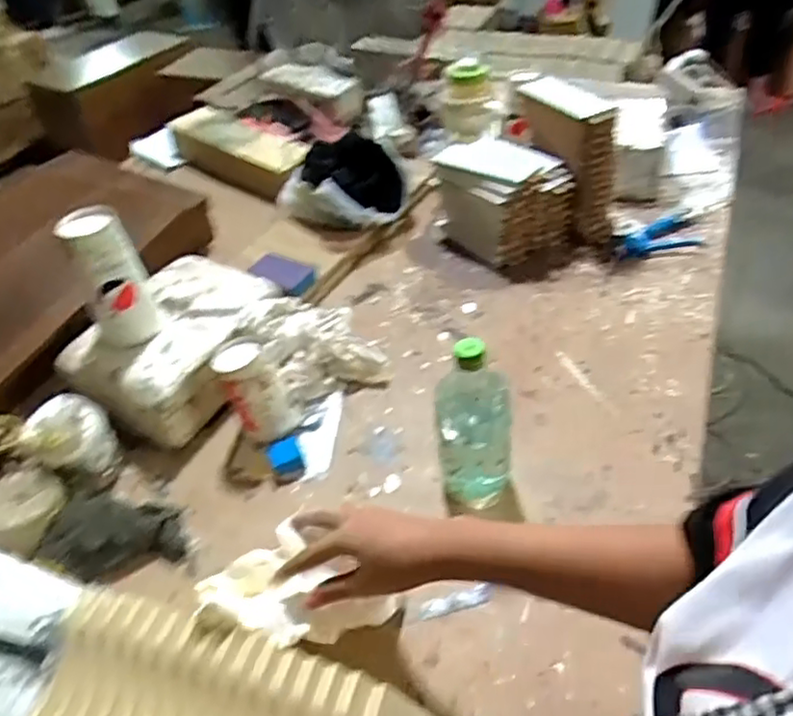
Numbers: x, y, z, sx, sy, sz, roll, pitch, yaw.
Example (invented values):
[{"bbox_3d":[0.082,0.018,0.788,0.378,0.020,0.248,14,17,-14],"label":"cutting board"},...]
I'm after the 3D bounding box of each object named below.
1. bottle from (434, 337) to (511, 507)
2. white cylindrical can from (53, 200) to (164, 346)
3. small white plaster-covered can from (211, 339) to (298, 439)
[{"bbox_3d":[0.083,0.068,0.704,0.077,0.214,0.074,-2,41,5],"label":"bottle"},{"bbox_3d":[-0.380,-0.109,0.858,0.086,0.173,0.078,-25,45,-20],"label":"white cylindrical can"},{"bbox_3d":[-0.183,0.040,0.837,0.078,0.129,0.073,-31,30,-22],"label":"small white plaster-covered can"}]

